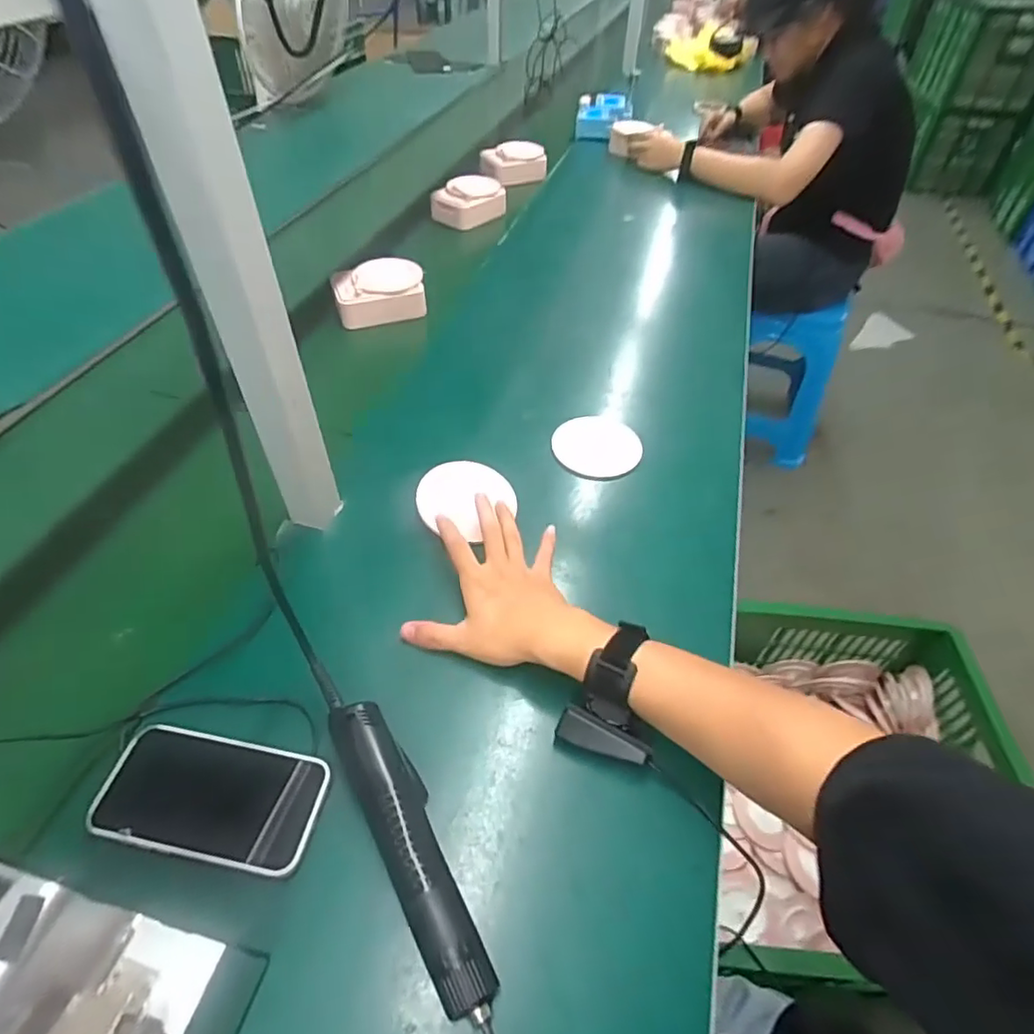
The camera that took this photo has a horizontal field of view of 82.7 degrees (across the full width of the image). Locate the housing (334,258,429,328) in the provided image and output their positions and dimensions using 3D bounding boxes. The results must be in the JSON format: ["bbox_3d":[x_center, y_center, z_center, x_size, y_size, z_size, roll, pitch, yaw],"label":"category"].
[{"bbox_3d":[-0.202,-0.332,0.869,0.127,0.052,0.104,-11,50,-12],"label":"housing"}]

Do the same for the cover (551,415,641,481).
[{"bbox_3d":[0.094,-0.081,0.677,0.099,0.006,0.099,1,48,-2],"label":"cover"}]

